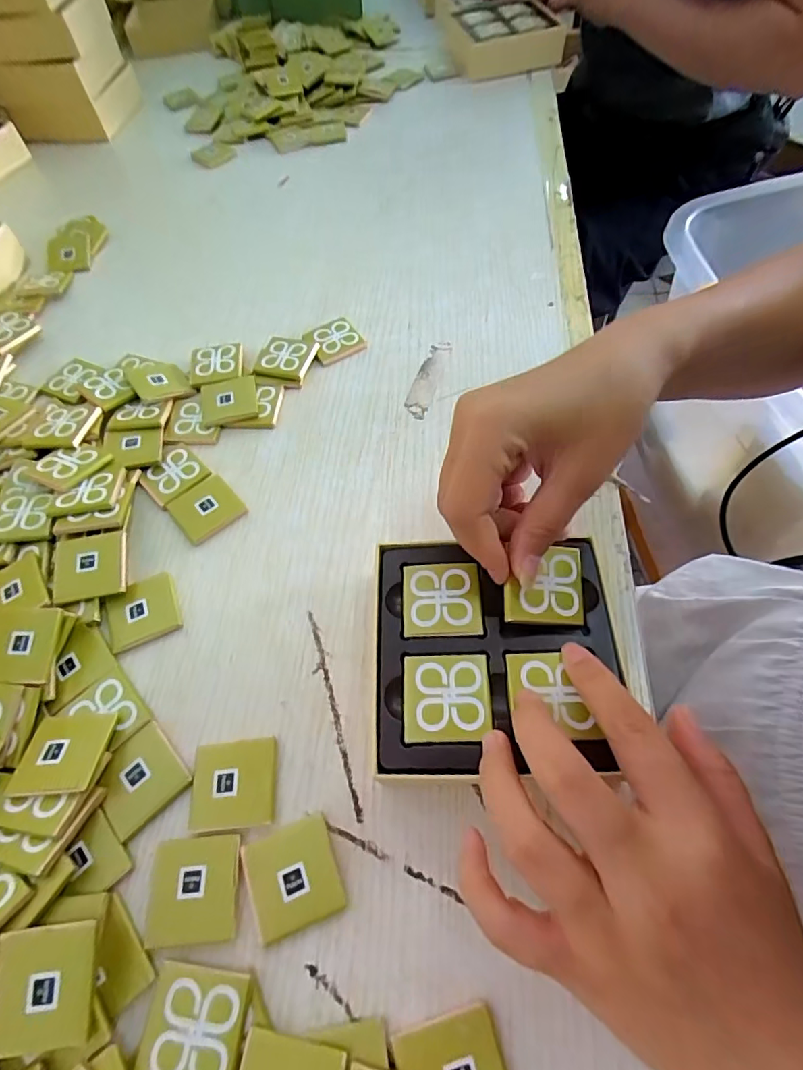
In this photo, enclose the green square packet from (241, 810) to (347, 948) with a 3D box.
[{"bbox_3d":[-0.045,0.140,0.210,0.035,0.005,0.036,-20,61,-9],"label":"green square packet"}]

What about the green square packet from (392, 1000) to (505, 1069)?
[{"bbox_3d":[0.019,0.188,0.175,0.035,0.004,0.036,-15,60,-7],"label":"green square packet"}]

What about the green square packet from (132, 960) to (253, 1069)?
[{"bbox_3d":[-0.075,0.179,0.185,0.036,0.008,0.035,6,60,5],"label":"green square packet"}]

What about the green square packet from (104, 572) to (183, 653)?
[{"bbox_3d":[-0.139,0.040,0.273,0.037,0.004,0.036,-22,61,-10],"label":"green square packet"}]

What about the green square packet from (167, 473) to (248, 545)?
[{"bbox_3d":[-0.117,-0.016,0.306,0.036,0.004,0.037,-38,65,-19],"label":"green square packet"}]

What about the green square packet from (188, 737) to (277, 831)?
[{"bbox_3d":[-0.075,0.111,0.229,0.037,0.004,0.035,-6,59,-1],"label":"green square packet"}]

